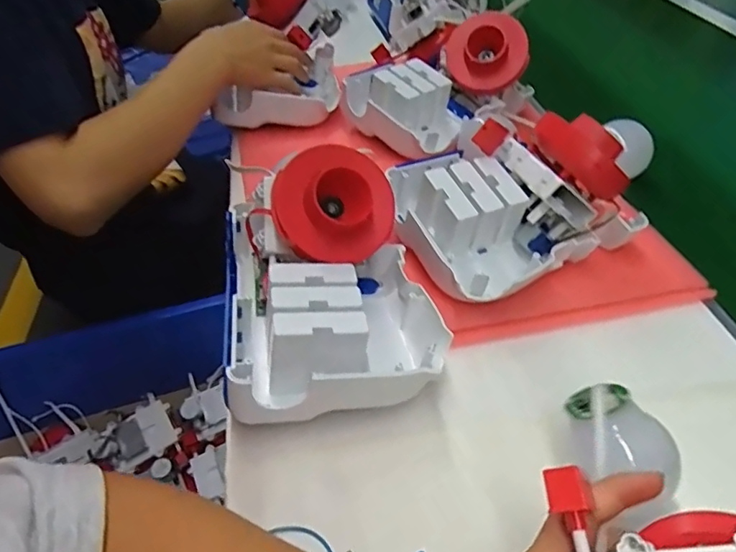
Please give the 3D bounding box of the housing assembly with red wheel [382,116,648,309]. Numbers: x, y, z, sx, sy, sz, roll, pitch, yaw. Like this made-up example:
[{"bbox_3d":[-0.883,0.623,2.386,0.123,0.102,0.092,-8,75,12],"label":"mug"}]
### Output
[{"bbox_3d":[0.115,-0.063,0.457,0.181,0.109,0.140,-19,46,-18],"label":"housing assembly with red wheel"}]

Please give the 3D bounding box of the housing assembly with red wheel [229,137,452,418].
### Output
[{"bbox_3d":[-0.030,-0.004,0.381,0.140,0.111,0.172,-8,43,-8],"label":"housing assembly with red wheel"}]

